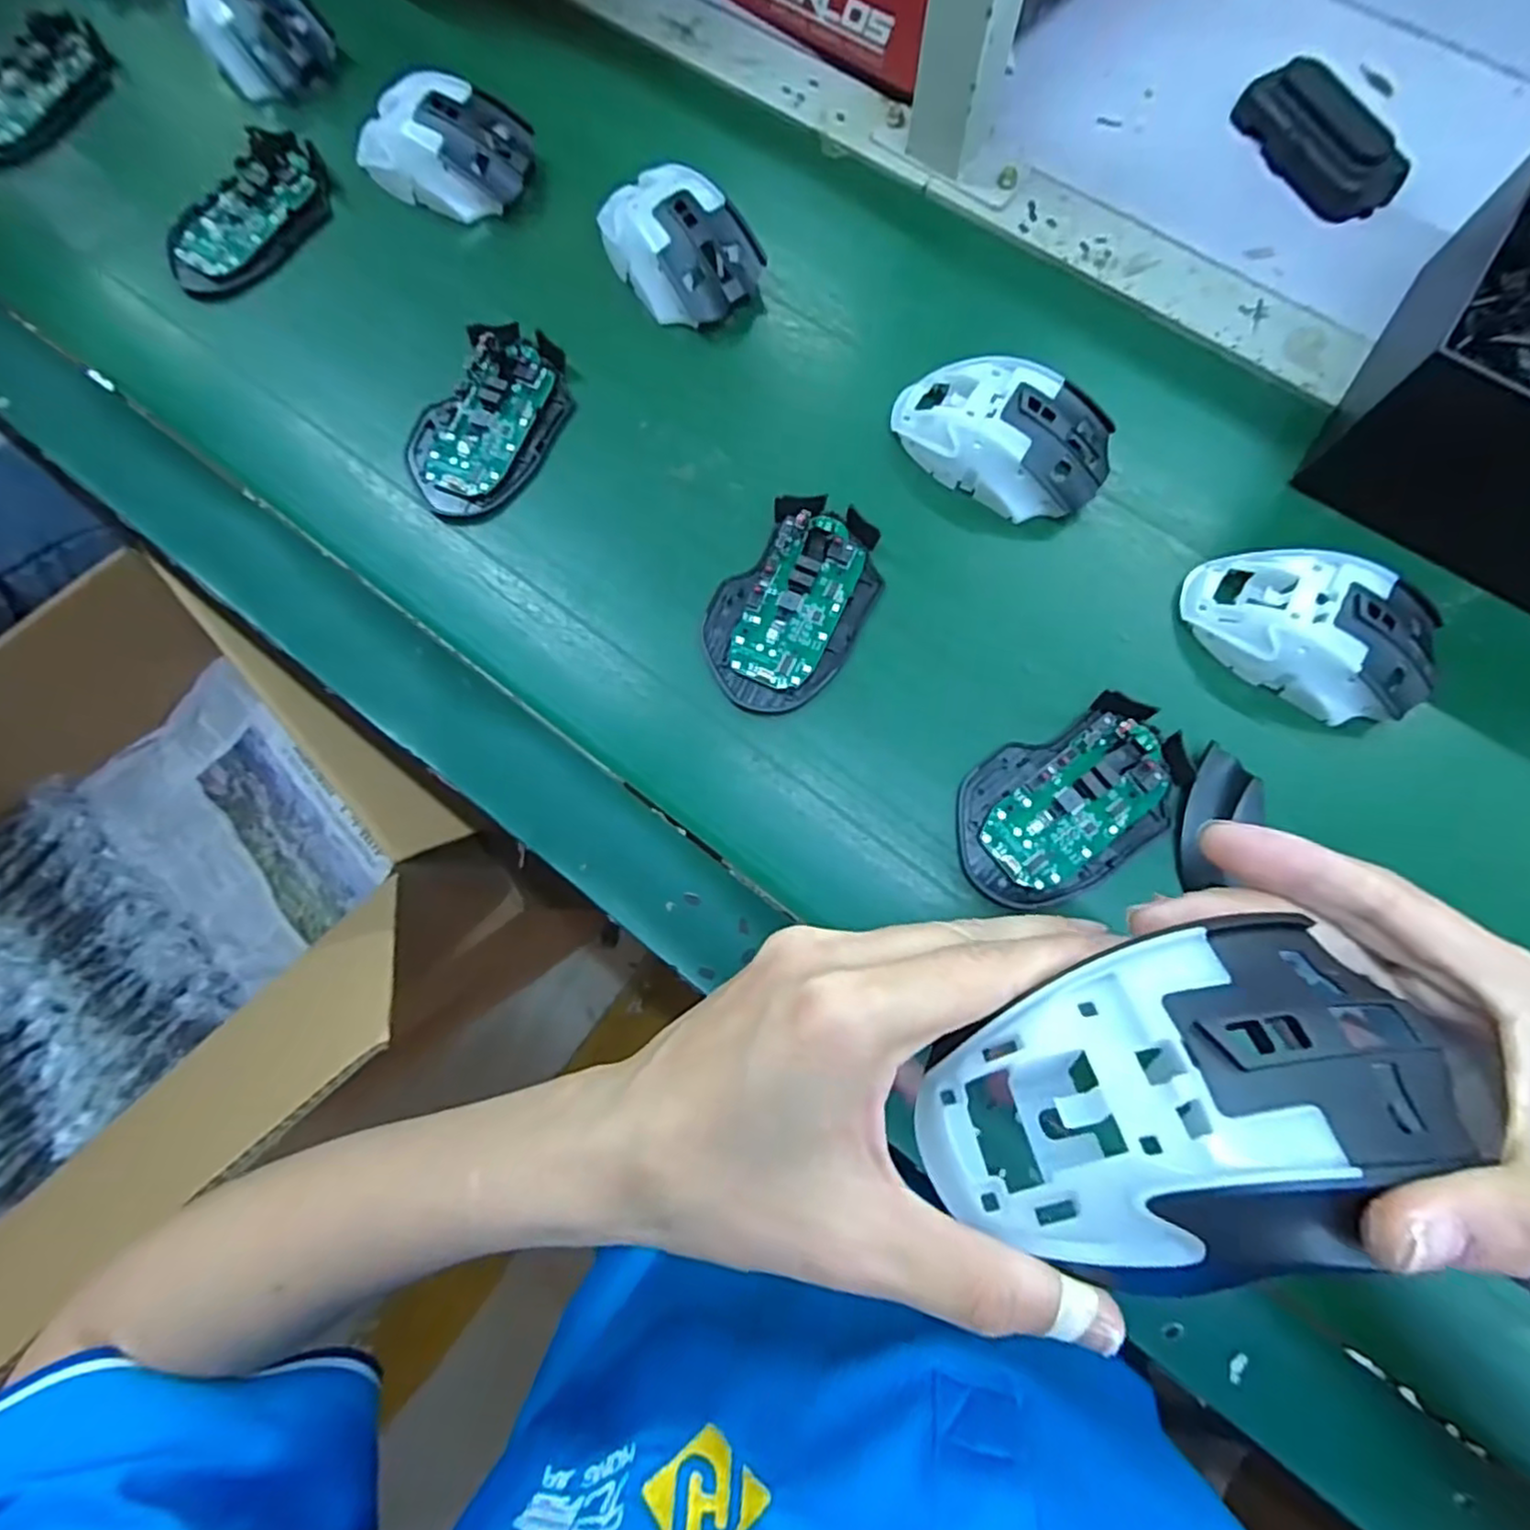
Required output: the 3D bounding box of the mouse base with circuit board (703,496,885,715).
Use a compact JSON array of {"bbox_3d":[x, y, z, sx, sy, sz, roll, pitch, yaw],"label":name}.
[{"bbox_3d":[0.015,-0.083,0.353,0.073,0.015,0.114,29,78,8],"label":"mouse base with circuit board"}]

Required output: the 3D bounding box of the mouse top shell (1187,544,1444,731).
[{"bbox_3d":[0.268,-0.066,0.336,0.117,0.035,0.068,27,84,9],"label":"mouse top shell"}]

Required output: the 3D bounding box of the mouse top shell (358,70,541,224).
[{"bbox_3d":[-0.199,-0.382,0.424,0.111,0.036,0.072,21,83,9],"label":"mouse top shell"}]

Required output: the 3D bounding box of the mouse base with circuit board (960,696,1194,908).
[{"bbox_3d":[0.144,0.016,0.325,0.114,0.014,0.071,-32,78,-7],"label":"mouse base with circuit board"}]

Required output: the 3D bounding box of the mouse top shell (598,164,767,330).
[{"bbox_3d":[-0.053,-0.307,0.402,0.072,0.036,0.110,-43,79,-2],"label":"mouse top shell"}]

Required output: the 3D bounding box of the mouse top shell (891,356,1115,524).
[{"bbox_3d":[0.125,-0.176,0.367,0.119,0.035,0.070,23,84,9],"label":"mouse top shell"}]

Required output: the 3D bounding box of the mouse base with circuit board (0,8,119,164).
[{"bbox_3d":[-0.473,-0.441,0.447,0.053,0.019,0.112,22,77,6],"label":"mouse base with circuit board"}]

